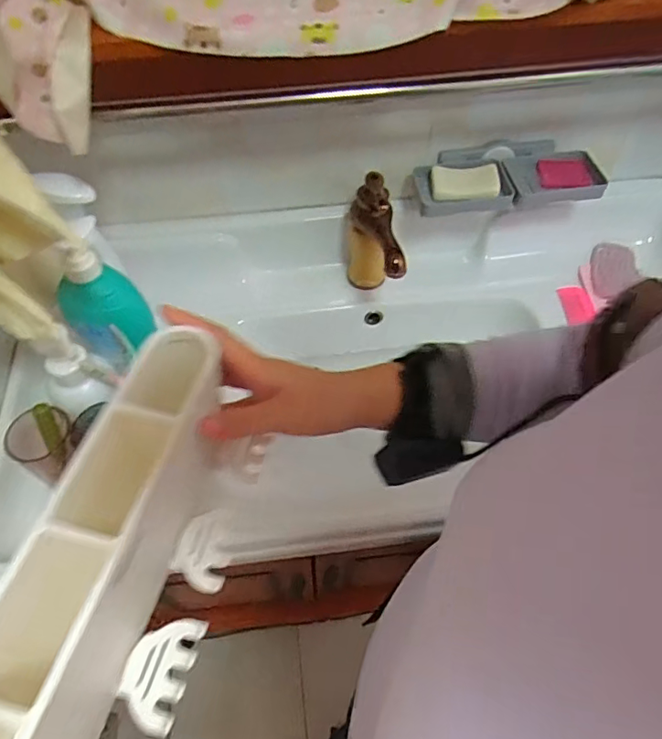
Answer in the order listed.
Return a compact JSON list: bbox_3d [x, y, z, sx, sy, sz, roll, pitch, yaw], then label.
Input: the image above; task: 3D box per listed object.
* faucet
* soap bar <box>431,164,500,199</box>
[{"bbox_3d":[0.063,-0.154,0.741,0.057,0.192,0.147,-6,56,-3],"label":"faucet"},{"bbox_3d":[0.186,-0.261,0.730,0.091,0.013,0.056,5,74,11],"label":"soap bar"}]

